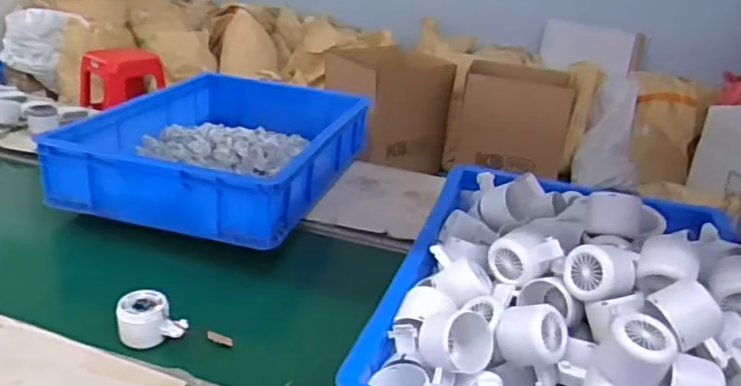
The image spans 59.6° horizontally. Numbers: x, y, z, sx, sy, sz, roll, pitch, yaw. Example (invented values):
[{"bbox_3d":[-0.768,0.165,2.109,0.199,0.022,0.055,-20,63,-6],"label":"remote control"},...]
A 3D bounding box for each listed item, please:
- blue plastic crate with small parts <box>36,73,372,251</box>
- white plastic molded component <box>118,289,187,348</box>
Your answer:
[{"bbox_3d":[-0.279,-0.104,1.304,0.426,0.115,0.615,11,24,10],"label":"blue plastic crate with small parts"},{"bbox_3d":[-0.275,0.158,0.819,0.083,0.047,0.058,0,24,-14],"label":"white plastic molded component"}]

